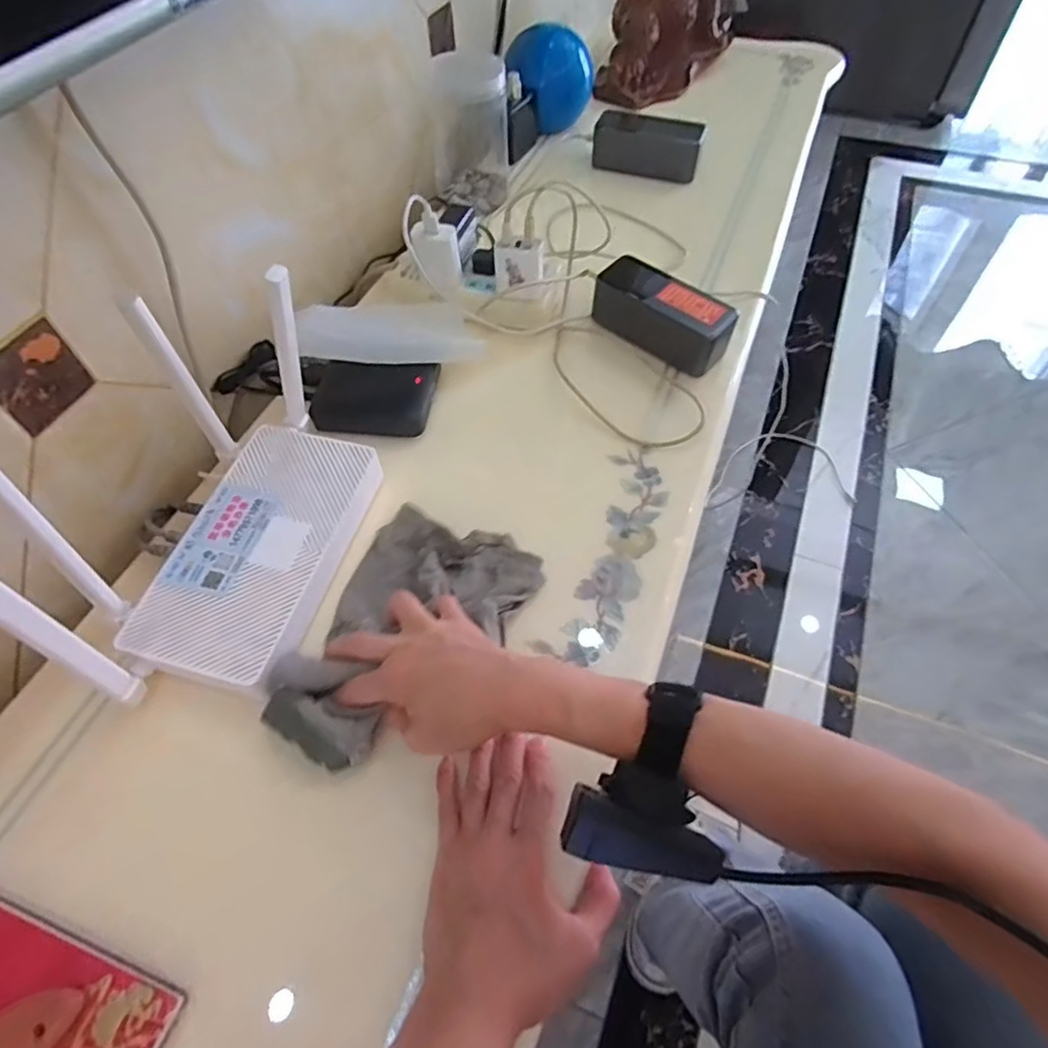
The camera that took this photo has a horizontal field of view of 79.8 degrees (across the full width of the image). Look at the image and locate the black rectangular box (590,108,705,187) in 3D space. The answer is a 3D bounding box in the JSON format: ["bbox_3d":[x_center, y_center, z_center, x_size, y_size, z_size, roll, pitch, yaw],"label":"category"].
[{"bbox_3d":[0.155,-0.479,0.790,0.132,0.056,0.041,15,58,12],"label":"black rectangular box"}]

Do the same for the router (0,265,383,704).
[{"bbox_3d":[-0.202,-0.022,0.413,0.126,0.163,0.250,10,57,8],"label":"router"}]

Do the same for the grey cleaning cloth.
[{"bbox_3d":[-0.089,0.065,0.439,0.124,0.034,0.201,32,55,21],"label":"grey cleaning cloth"}]

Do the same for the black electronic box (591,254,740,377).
[{"bbox_3d":[0.133,-0.201,0.598,0.134,0.050,0.053,36,64,23],"label":"black electronic box"}]

